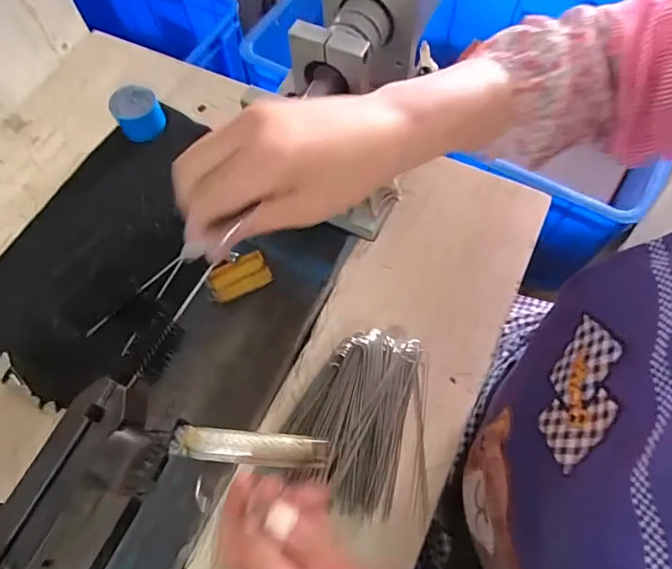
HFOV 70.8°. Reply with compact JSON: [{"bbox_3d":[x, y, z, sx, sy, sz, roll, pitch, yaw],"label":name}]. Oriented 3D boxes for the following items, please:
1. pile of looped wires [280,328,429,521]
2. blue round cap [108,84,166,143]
[{"bbox_3d":[0.020,0.110,0.398,0.113,0.036,0.148,2,68,3],"label":"pile of looped wires"},{"bbox_3d":[-0.216,-0.187,0.518,0.048,0.041,0.055,-30,69,-10],"label":"blue round cap"}]

